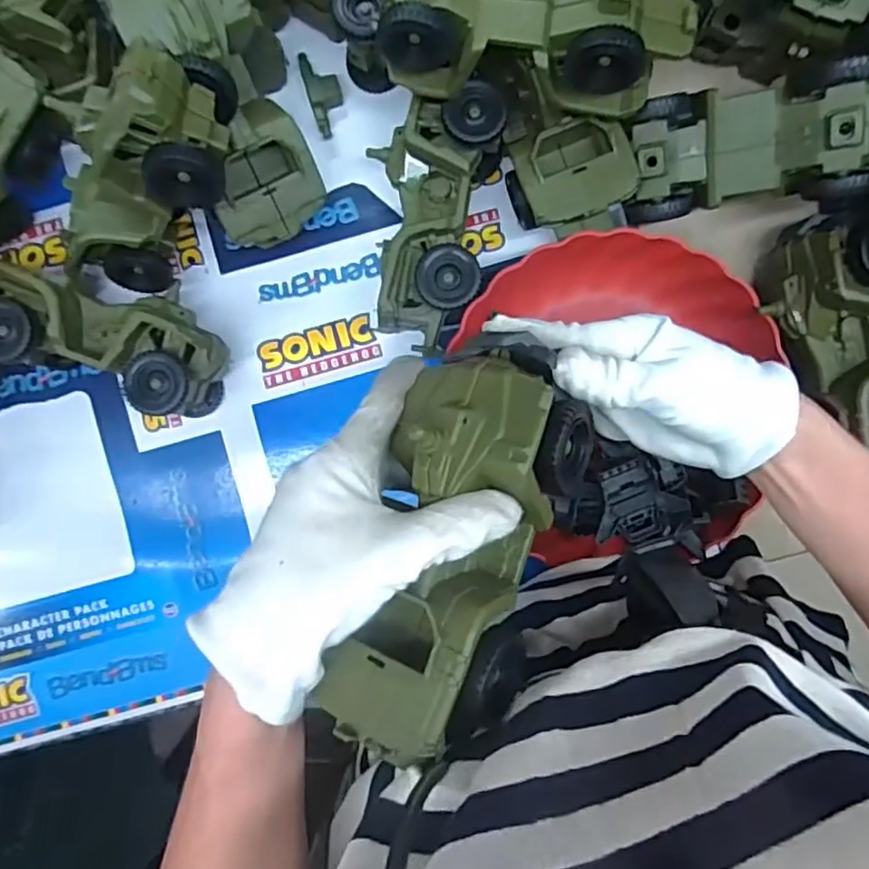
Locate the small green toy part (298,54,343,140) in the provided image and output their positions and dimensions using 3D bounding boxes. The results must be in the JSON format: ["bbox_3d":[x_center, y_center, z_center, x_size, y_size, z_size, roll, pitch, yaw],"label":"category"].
[{"bbox_3d":[-0.086,-0.268,0.510,0.026,0.009,0.067,-16,91,1],"label":"small green toy part"}]

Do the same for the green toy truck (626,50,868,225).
[{"bbox_3d":[0.225,-0.196,0.431,0.178,0.070,0.083,0,92,27],"label":"green toy truck"}]

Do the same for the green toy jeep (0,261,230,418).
[{"bbox_3d":[-0.240,-0.071,0.485,0.168,0.078,0.074,19,92,1],"label":"green toy jeep"}]

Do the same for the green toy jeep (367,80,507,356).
[{"bbox_3d":[-0.006,-0.154,0.479,0.091,0.080,0.177,13,92,1],"label":"green toy jeep"}]

